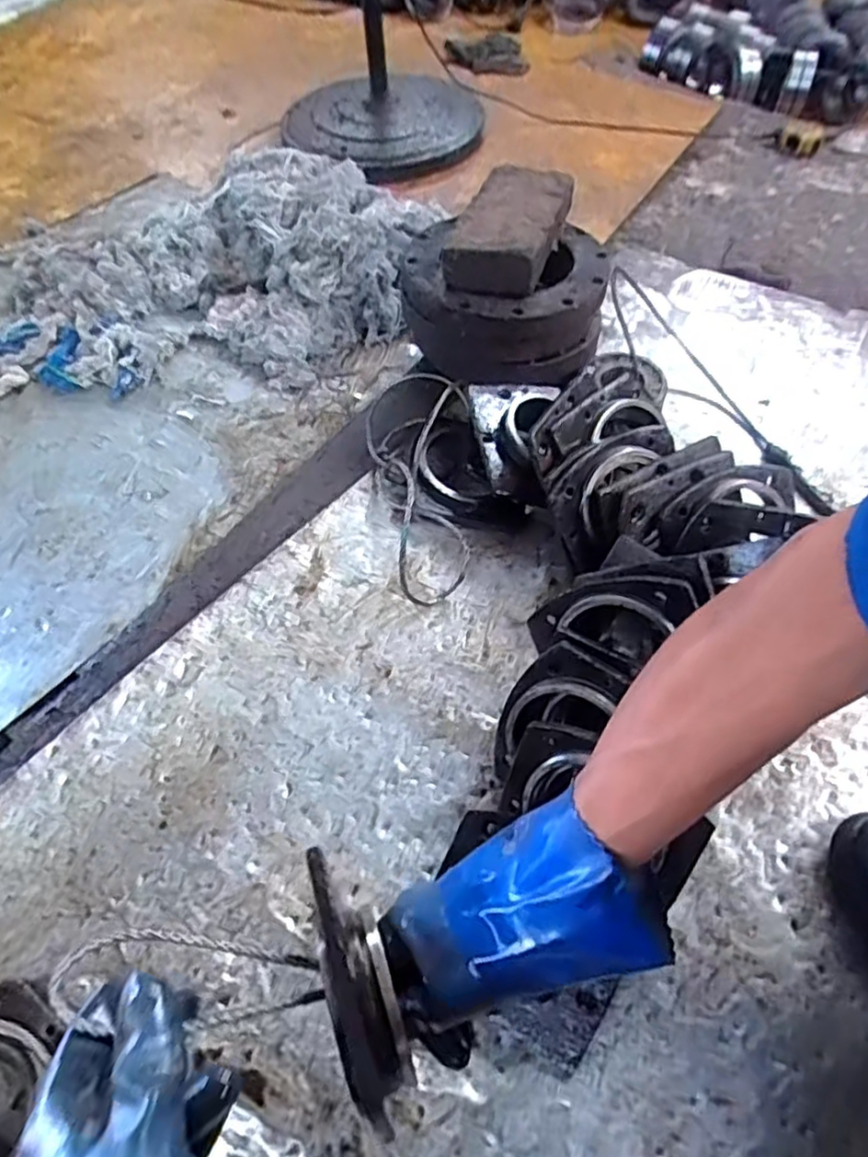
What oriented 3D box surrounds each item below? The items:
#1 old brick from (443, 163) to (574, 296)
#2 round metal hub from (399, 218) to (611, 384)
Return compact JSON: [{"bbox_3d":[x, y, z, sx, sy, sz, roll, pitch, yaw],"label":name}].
[{"bbox_3d":[0.097,-0.442,0.835,0.116,0.051,0.223,16,57,11],"label":"old brick"},{"bbox_3d":[0.085,-0.366,0.887,0.240,0.125,0.220,0,55,0],"label":"round metal hub"}]

